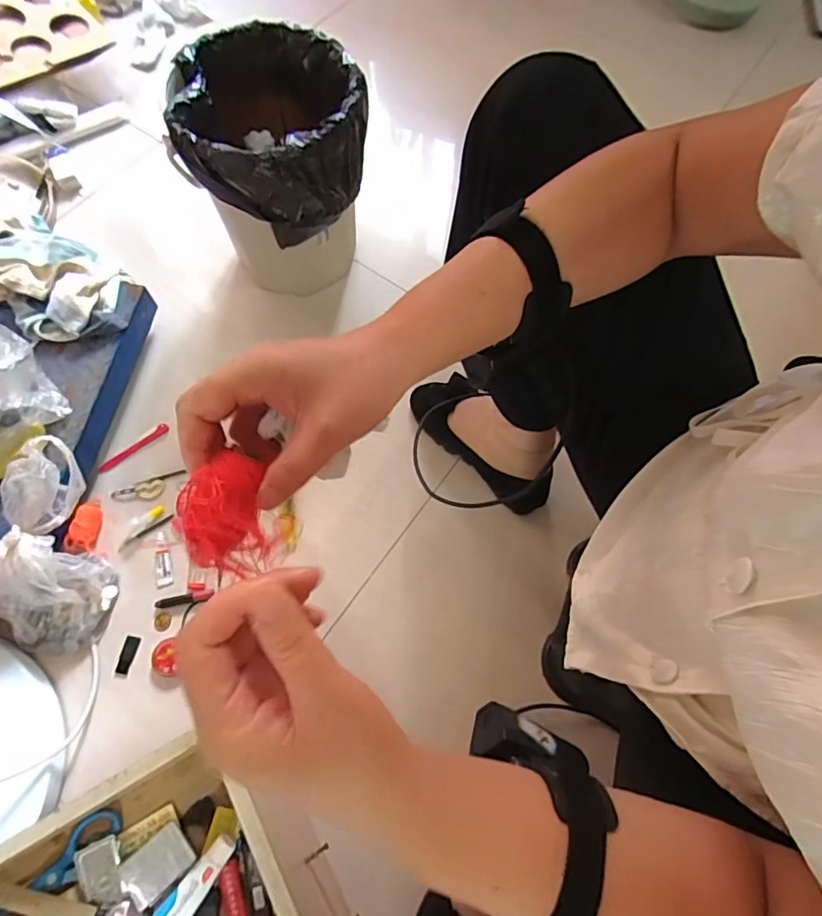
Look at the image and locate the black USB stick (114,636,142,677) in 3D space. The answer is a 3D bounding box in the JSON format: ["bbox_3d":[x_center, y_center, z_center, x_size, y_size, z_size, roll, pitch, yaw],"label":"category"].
[{"bbox_3d":[-0.349,0.244,0.649,0.017,0.004,0.047,14,68,4],"label":"black USB stick"}]

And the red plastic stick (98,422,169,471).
[{"bbox_3d":[-0.390,-0.014,0.743,0.106,0.006,0.014,-39,74,-14],"label":"red plastic stick"}]

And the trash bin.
[{"bbox_3d":[-0.177,-0.390,0.751,0.223,0.277,0.228,-7,68,-4],"label":"trash bin"}]

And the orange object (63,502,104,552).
[{"bbox_3d":[-0.423,0.090,0.683,0.027,0.026,0.065,14,68,5],"label":"orange object"}]

